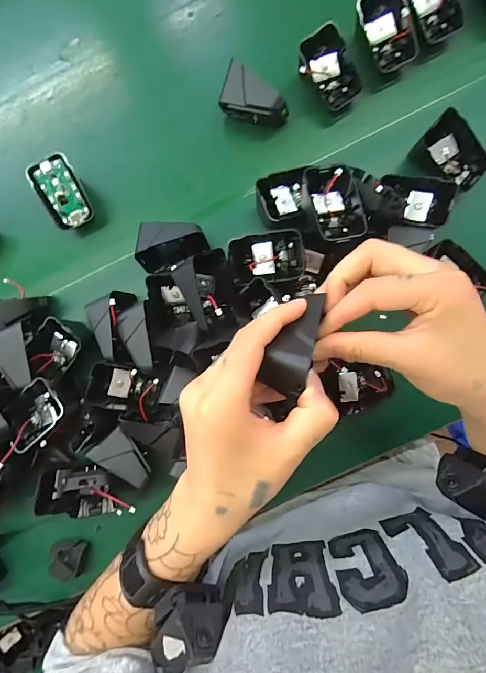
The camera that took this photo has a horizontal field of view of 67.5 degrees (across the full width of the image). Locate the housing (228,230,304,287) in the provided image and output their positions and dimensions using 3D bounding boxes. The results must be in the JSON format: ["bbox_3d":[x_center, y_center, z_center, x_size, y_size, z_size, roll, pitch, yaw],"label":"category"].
[{"bbox_3d":[0.022,-0.071,0.334,0.067,0.024,0.044,-6,86,4],"label":"housing"}]

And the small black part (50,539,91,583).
[{"bbox_3d":[-0.179,0.231,0.377,0.037,0.014,0.033,-8,86,4],"label":"small black part"}]

